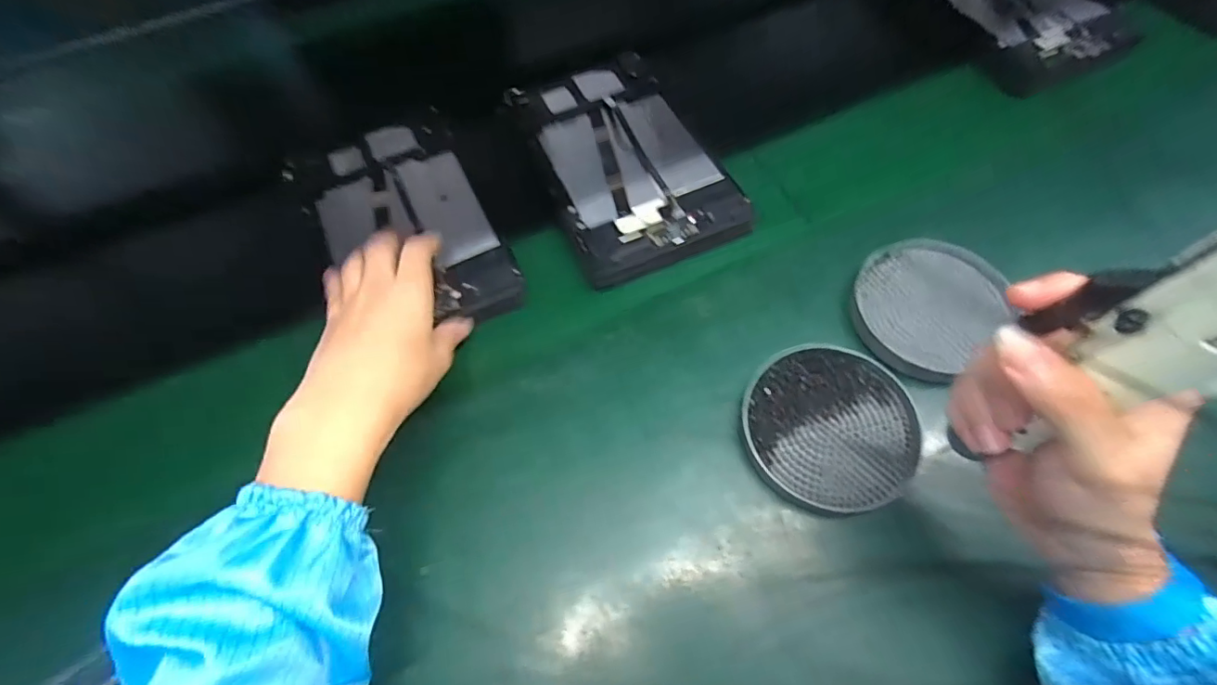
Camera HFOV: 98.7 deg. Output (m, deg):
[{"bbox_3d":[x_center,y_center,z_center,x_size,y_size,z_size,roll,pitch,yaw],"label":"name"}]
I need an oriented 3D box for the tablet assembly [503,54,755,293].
[{"bbox_3d":[0.013,-0.174,0.492,0.153,0.017,0.251,-20,63,-9],"label":"tablet assembly"}]

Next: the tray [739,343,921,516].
[{"bbox_3d":[0.151,0.058,0.364,0.112,0.022,0.112,-1,61,2],"label":"tray"}]

